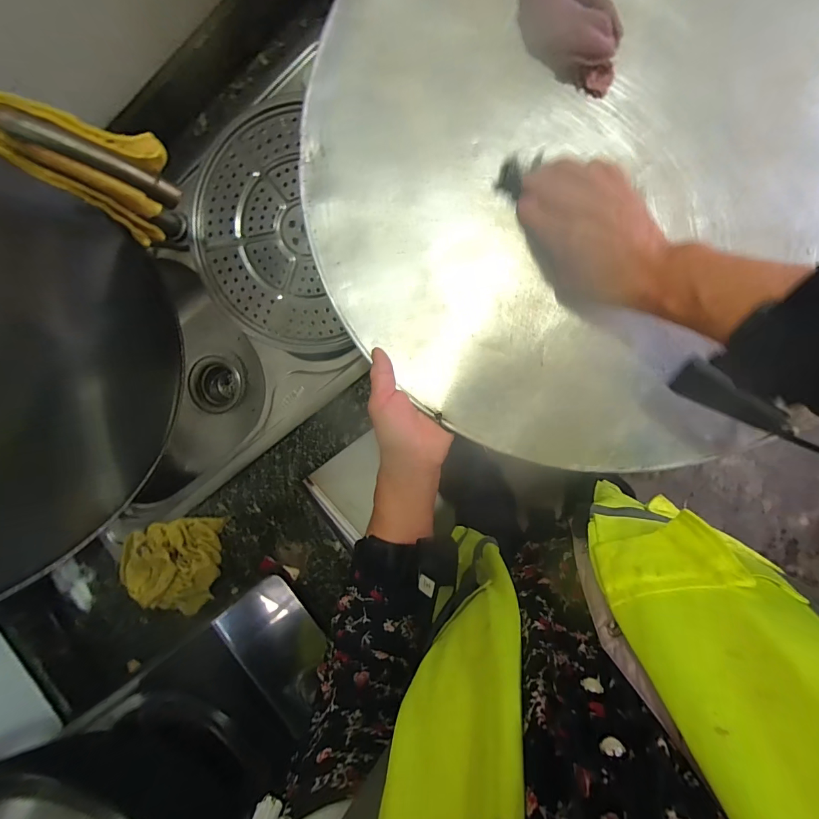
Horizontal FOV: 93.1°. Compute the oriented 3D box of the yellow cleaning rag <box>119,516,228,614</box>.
[{"bbox_3d":[-0.352,0.232,0.576,0.138,0.052,0.150,7,96,8],"label":"yellow cleaning rag"}]

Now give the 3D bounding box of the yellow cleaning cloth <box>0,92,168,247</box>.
[{"bbox_3d":[-0.268,-0.211,0.328,0.092,0.133,0.066,-40,88,10],"label":"yellow cleaning cloth"}]

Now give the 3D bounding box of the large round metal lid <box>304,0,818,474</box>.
[{"bbox_3d":[0.177,-0.237,0.340,0.514,0.019,0.550,1,95,9],"label":"large round metal lid"}]

